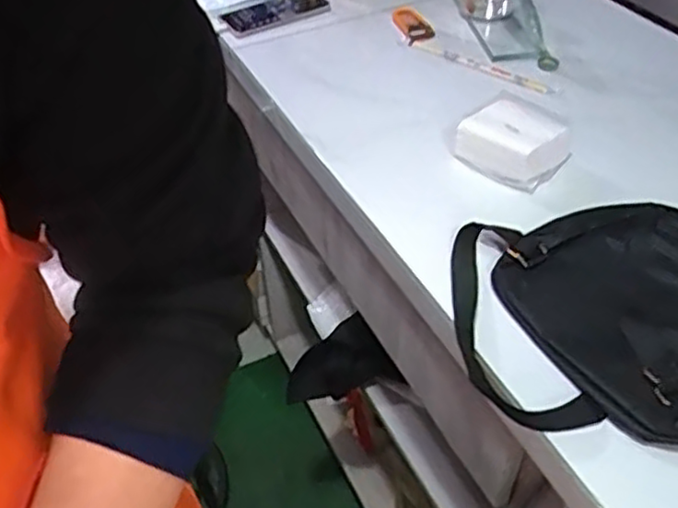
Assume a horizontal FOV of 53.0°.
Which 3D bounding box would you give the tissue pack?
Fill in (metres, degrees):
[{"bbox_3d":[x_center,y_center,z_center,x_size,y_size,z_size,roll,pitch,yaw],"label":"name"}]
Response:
[{"bbox_3d":[0.194,-0.126,0.759,0.097,0.050,0.106,-25,49,-21],"label":"tissue pack"}]

